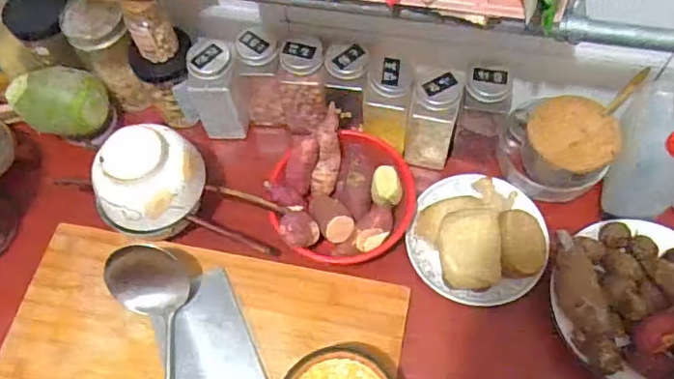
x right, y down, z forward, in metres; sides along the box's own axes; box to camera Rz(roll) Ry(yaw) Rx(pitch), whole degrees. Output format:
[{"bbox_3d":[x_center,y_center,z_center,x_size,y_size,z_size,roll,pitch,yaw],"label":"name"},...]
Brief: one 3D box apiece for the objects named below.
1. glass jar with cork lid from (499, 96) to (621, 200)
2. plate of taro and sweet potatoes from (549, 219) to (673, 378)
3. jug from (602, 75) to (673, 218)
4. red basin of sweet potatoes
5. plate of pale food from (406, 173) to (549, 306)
[{"bbox_3d":[0.274,-0.058,0.725,0.113,0.088,0.122,-1,65,3],"label":"glass jar with cork lid"},{"bbox_3d":[0.344,0.124,0.643,0.185,0.070,0.199,-1,65,3],"label":"plate of taro and sweet potatoes"},{"bbox_3d":[0.374,-0.054,0.669,0.094,0.158,0.126,-5,64,1],"label":"jug"},{"bbox_3d":[0.002,0.009,0.714,0.174,0.078,0.182,-1,65,3],"label":"red basin of sweet potatoes"},{"bbox_3d":[0.167,0.046,0.695,0.155,0.080,0.159,-1,65,3],"label":"plate of pale food"}]

